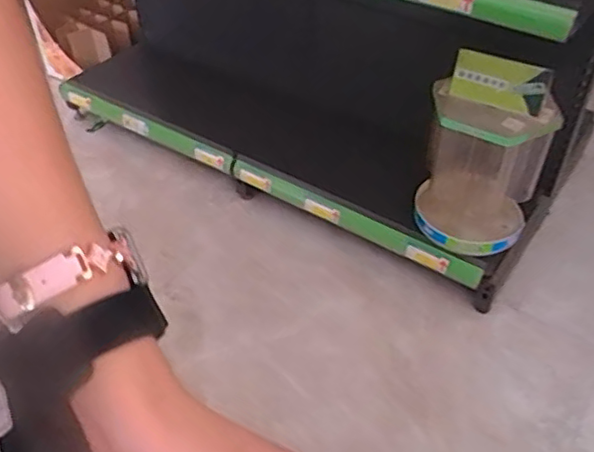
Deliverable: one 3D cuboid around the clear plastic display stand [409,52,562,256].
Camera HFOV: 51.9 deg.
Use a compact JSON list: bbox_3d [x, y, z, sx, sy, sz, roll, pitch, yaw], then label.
[{"bbox_3d":[0.340,-0.142,1.100,0.198,0.340,0.210,14,45,15],"label":"clear plastic display stand"}]

